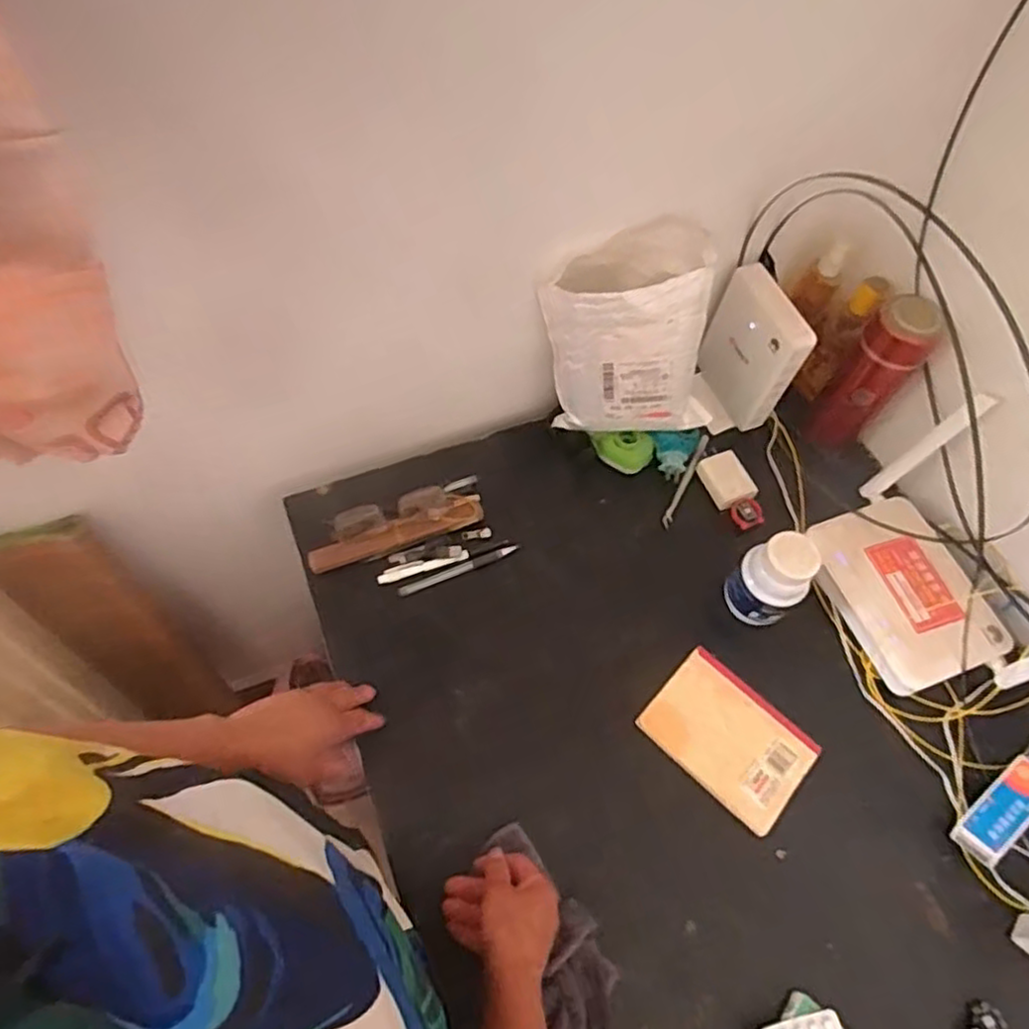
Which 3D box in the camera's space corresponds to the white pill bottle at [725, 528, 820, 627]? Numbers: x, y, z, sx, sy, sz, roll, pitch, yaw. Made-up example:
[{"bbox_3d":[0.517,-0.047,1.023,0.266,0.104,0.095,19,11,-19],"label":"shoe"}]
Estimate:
[{"bbox_3d":[0.256,0.067,0.683,0.069,0.109,0.057,41,66,18],"label":"white pill bottle"}]

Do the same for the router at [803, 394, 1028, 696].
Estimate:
[{"bbox_3d":[0.425,0.049,0.676,0.172,0.149,0.251,-17,63,-13],"label":"router"}]

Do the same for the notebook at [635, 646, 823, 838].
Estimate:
[{"bbox_3d":[0.208,0.212,0.660,0.147,0.012,0.114,41,66,18],"label":"notebook"}]

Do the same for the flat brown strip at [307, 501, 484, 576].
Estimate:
[{"bbox_3d":[-0.126,0.024,0.739,0.190,0.010,0.026,-18,76,-10],"label":"flat brown strip"}]

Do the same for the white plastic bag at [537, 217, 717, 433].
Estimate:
[{"bbox_3d":[0.120,-0.184,0.719,0.179,0.192,0.116,-4,61,-6],"label":"white plastic bag"}]

